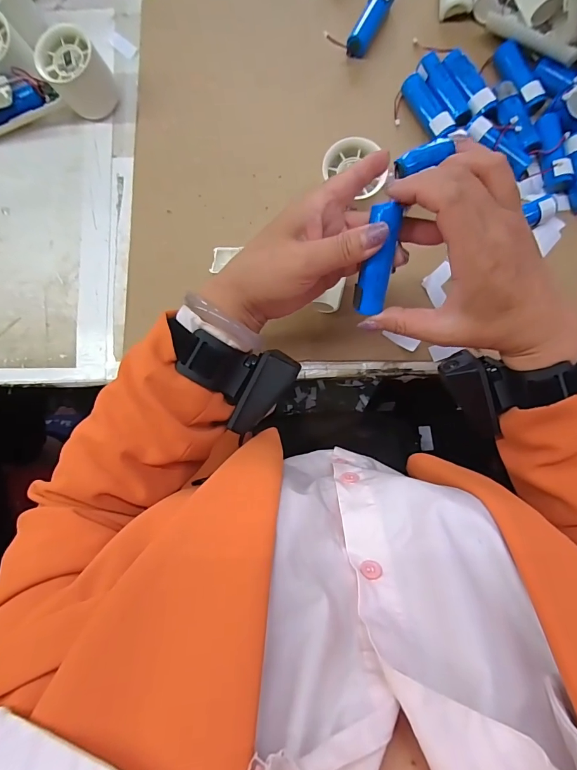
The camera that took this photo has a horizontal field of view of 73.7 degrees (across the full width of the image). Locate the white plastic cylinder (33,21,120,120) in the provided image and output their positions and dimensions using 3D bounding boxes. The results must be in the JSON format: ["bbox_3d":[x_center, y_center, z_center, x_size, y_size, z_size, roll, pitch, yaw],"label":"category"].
[{"bbox_3d":[-0.211,-0.310,0.387,0.055,0.052,0.053,0,85,2],"label":"white plastic cylinder"}]

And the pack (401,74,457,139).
[{"bbox_3d":[0.140,-0.279,0.389,0.023,0.024,0.073,-25,85,0],"label":"pack"}]

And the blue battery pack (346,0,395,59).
[{"bbox_3d":[0.086,-0.378,0.401,0.024,0.023,0.069,25,86,4],"label":"blue battery pack"}]

